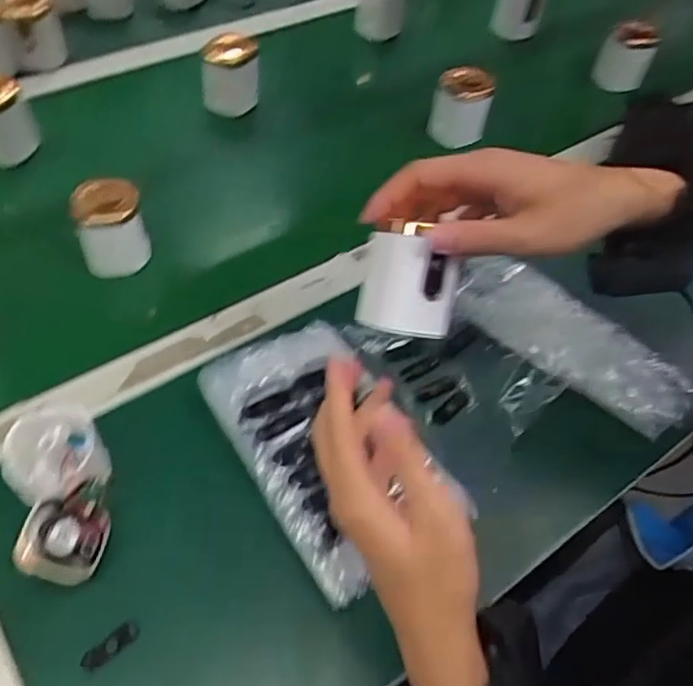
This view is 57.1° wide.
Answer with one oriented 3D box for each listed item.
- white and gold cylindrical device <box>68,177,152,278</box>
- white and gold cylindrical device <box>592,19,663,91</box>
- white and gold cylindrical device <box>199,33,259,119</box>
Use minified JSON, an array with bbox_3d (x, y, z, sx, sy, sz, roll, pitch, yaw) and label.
[{"bbox_3d":[-0.222,-0.110,0.601,0.060,0.066,0.065,3,54,-4],"label":"white and gold cylindrical device"},{"bbox_3d":[0.374,-0.383,0.853,0.066,0.074,0.063,3,54,-4],"label":"white and gold cylindrical device"},{"bbox_3d":[-0.139,-0.328,0.770,0.063,0.070,0.057,2,54,-5],"label":"white and gold cylindrical device"}]

